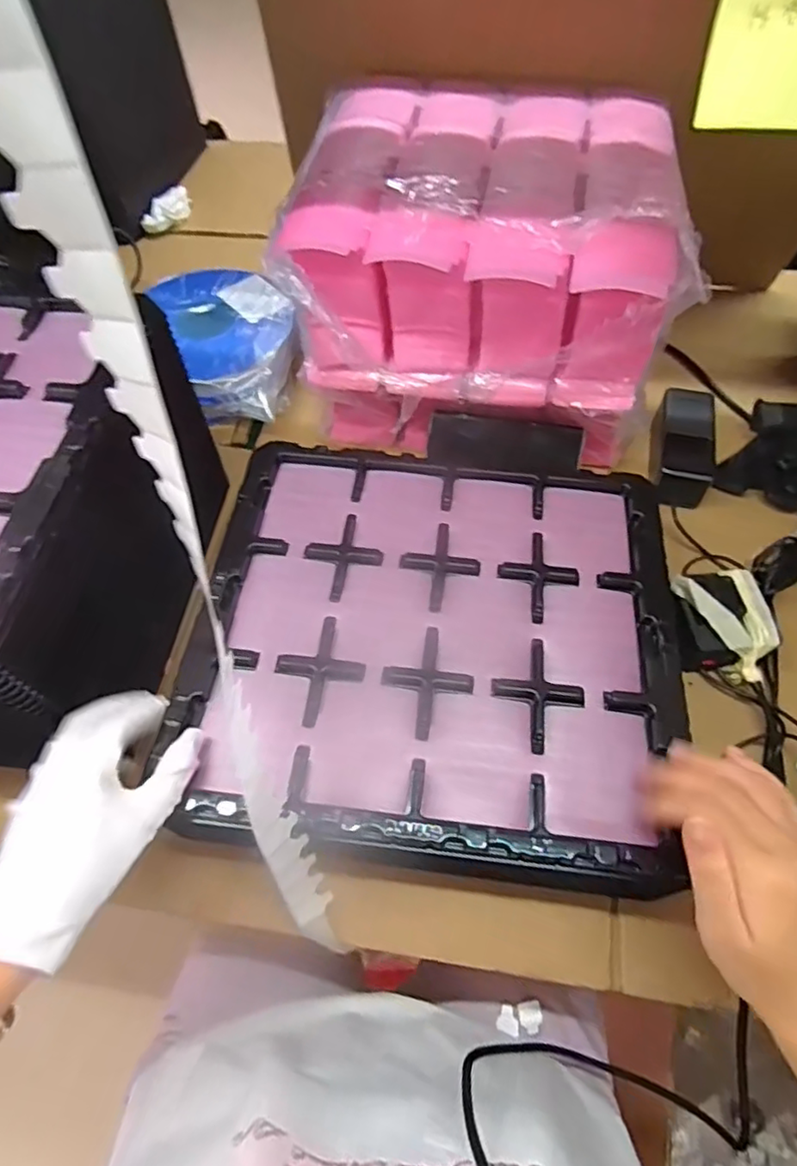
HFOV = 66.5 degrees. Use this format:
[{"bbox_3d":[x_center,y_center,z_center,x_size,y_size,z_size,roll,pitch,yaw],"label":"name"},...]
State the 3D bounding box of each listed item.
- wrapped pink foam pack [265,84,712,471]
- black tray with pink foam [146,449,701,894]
[{"bbox_3d":[0.082,-0.303,0.620,0.333,0.242,0.276,5,59,4],"label":"wrapped pink foam pack"},{"bbox_3d":[0.030,0.036,0.473,0.364,0.026,0.339,5,59,4],"label":"black tray with pink foam"}]

